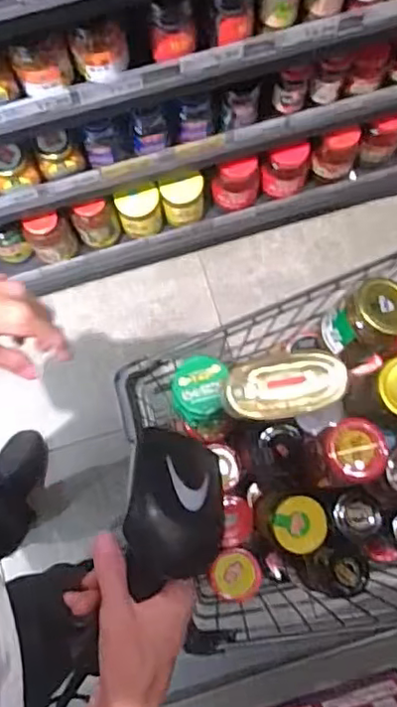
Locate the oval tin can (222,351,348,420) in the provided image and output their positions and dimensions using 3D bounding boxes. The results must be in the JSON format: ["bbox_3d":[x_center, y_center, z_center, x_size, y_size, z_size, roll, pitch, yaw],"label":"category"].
[{"bbox_3d":[0.096,0.035,0.706,0.133,0.040,0.073,-13,78,-2],"label":"oval tin can"}]

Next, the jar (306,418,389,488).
[{"bbox_3d":[0.161,0.111,0.694,0.062,0.122,0.065,0,78,1],"label":"jar"}]

